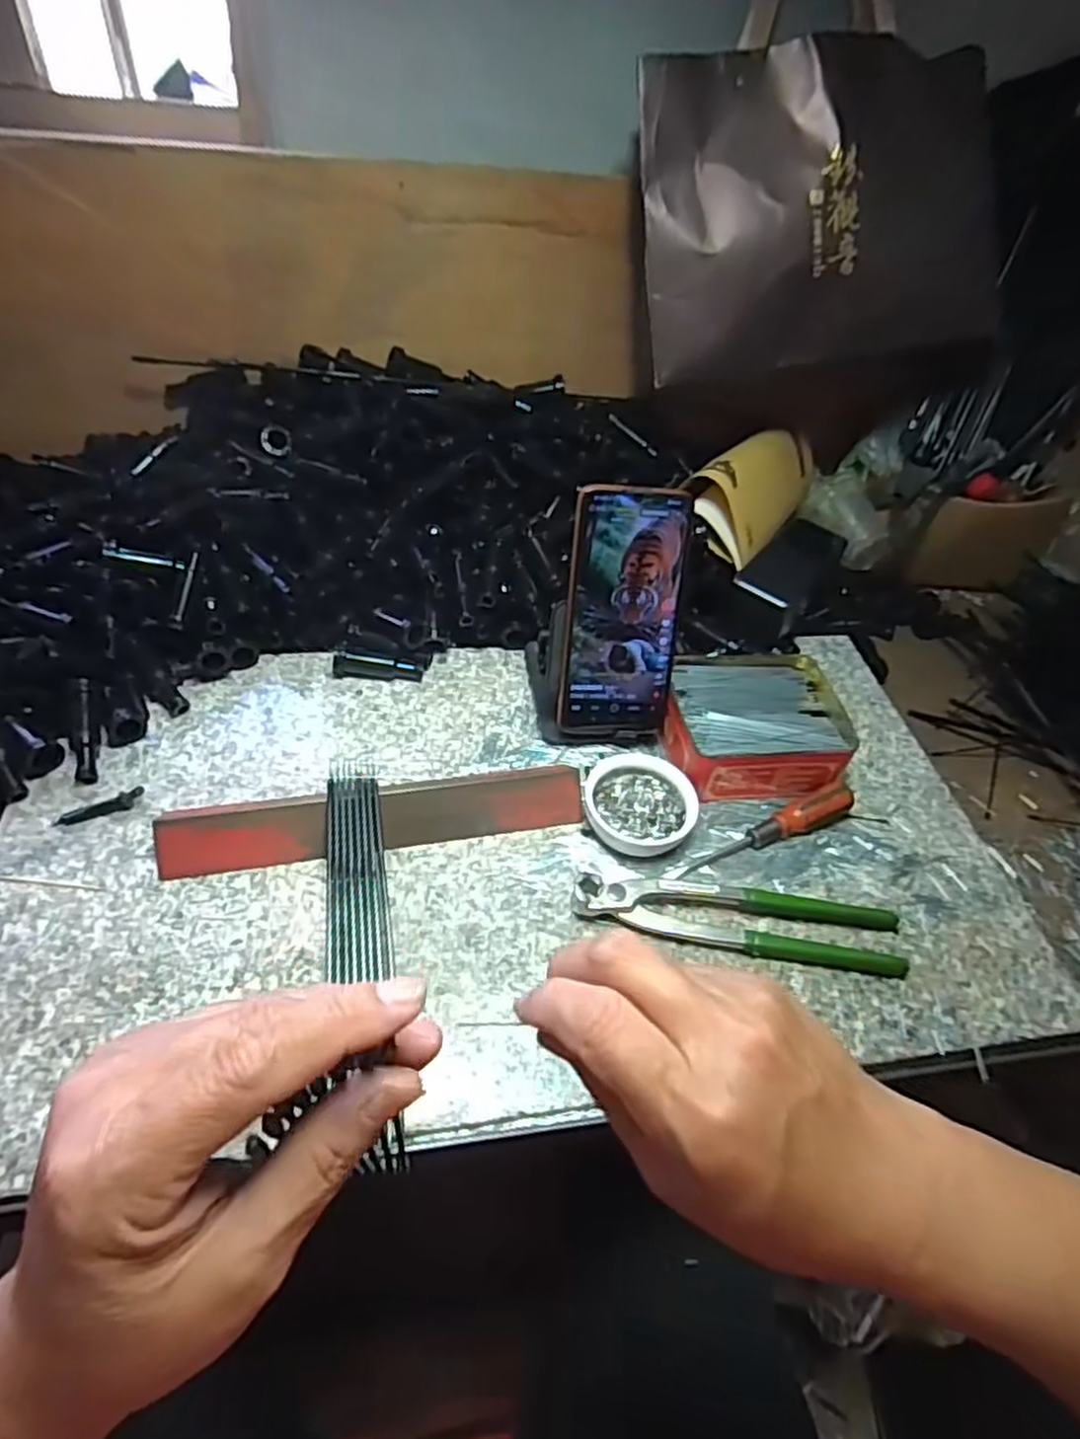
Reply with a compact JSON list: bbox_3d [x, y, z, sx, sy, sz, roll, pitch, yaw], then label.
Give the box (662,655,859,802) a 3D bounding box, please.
[{"bbox_3d":[0.152,0.004,0.552,0.124,0.041,0.107,0,47,-7],"label":"box"}]

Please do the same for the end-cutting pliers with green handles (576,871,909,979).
[{"bbox_3d":[0.122,0.121,0.461,0.197,0.020,0.041,6,47,-1],"label":"end-cutting pliers with green handles"}]

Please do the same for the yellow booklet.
[{"bbox_3d":[0.194,-0.216,0.693,0.075,0.066,0.207,26,49,16],"label":"yellow booklet"}]

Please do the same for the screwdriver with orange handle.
[{"bbox_3d":[0.151,0.073,0.504,0.137,0.024,0.016,-16,51,-21],"label":"screwdriver with orange handle"}]

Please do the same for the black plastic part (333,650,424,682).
[{"bbox_3d":[-0.123,-0.040,0.580,0.065,0.017,0.014,1,47,-6],"label":"black plastic part"}]

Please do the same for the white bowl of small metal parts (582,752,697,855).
[{"bbox_3d":[0.067,0.057,0.505,0.071,0.023,0.066,4,47,-4],"label":"white bowl of small metal parts"}]

